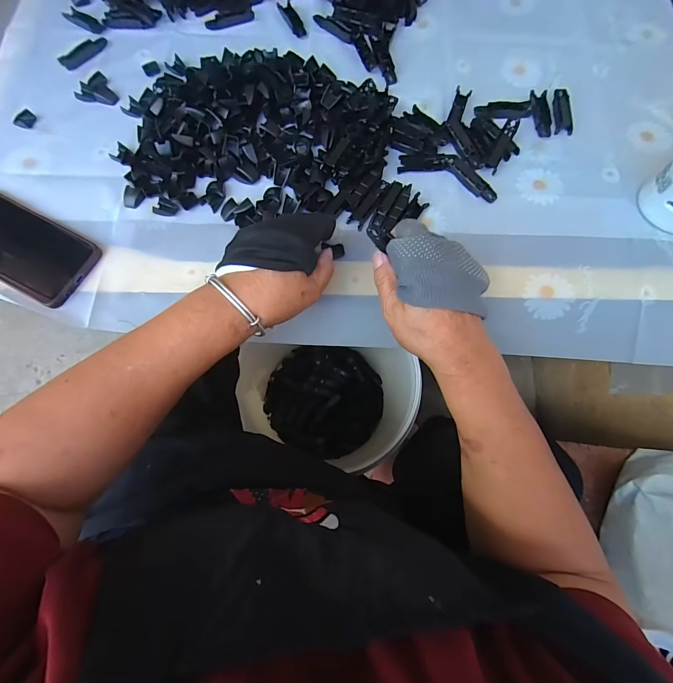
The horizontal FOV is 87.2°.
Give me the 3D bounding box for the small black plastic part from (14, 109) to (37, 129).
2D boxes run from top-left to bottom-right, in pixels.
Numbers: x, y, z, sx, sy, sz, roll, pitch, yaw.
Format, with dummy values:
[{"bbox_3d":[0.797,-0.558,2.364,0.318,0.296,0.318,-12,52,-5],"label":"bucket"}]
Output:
[{"bbox_3d":[-0.372,-0.266,0.423,0.019,0.007,0.023,10,73,4],"label":"small black plastic part"}]

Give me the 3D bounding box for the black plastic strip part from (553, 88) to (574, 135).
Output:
[{"bbox_3d":[0.264,-0.271,0.414,0.021,0.005,0.065,4,73,2],"label":"black plastic strip part"}]

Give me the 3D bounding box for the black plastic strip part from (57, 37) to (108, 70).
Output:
[{"bbox_3d":[-0.325,-0.374,0.456,0.026,0.007,0.066,32,76,10],"label":"black plastic strip part"}]

